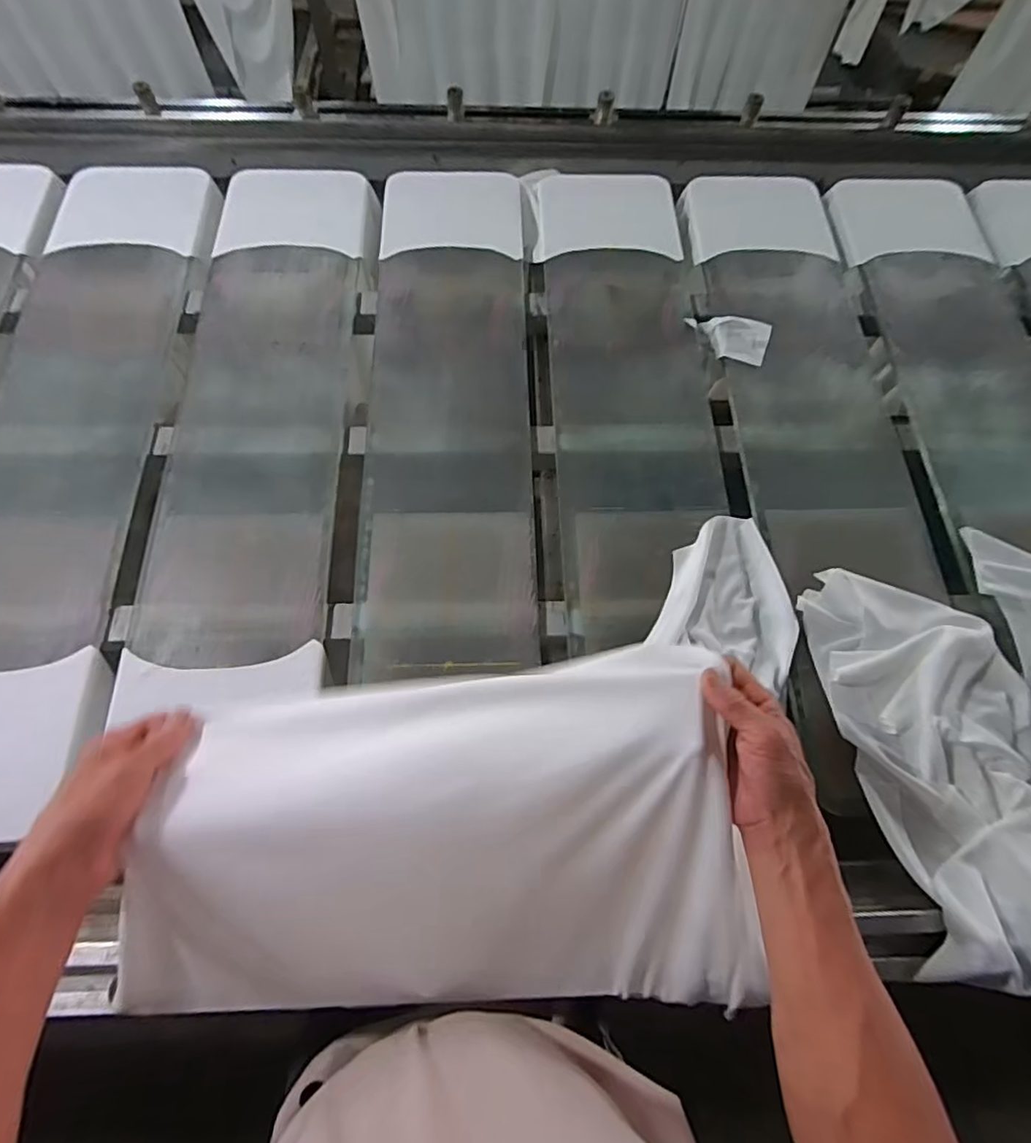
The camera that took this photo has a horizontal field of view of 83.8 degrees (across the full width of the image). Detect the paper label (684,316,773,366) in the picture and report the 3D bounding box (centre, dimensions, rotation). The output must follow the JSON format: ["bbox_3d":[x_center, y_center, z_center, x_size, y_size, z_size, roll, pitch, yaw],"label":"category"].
[{"bbox_3d":[0.283,-0.315,0.768,0.107,0.017,0.069,21,69,7],"label":"paper label"}]

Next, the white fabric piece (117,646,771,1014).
[{"bbox_3d":[-0.052,0.206,0.429,0.444,0.156,0.240,-3,68,-3],"label":"white fabric piece"}]

